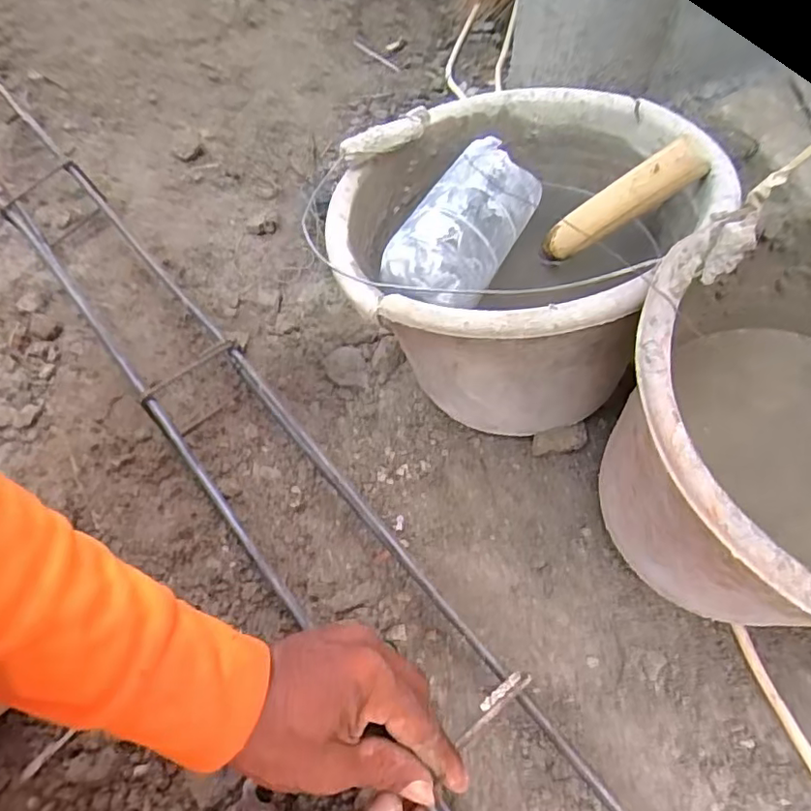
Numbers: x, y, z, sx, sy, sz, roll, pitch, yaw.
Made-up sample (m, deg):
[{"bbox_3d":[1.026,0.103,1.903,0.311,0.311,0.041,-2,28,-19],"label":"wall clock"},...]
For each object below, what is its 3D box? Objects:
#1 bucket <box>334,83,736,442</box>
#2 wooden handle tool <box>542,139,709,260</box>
[{"bbox_3d":[0.084,-0.115,0.505,0.250,0.180,0.298,37,64,23],"label":"bucket"},{"bbox_3d":[0.165,-0.155,0.466,0.124,0.029,0.024,-28,43,37],"label":"wooden handle tool"}]

